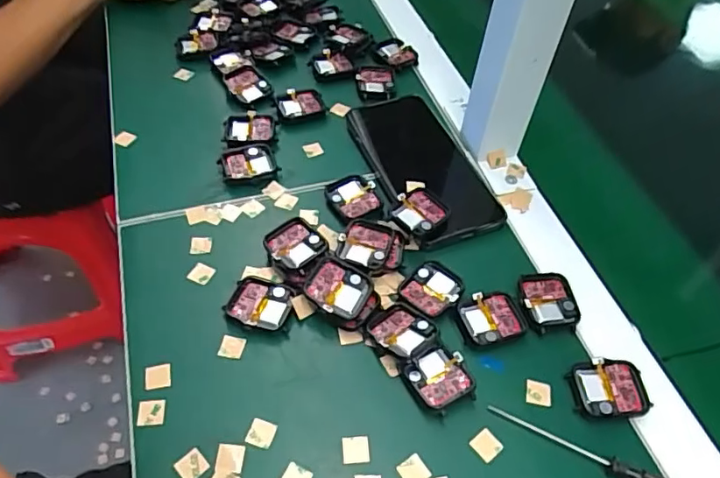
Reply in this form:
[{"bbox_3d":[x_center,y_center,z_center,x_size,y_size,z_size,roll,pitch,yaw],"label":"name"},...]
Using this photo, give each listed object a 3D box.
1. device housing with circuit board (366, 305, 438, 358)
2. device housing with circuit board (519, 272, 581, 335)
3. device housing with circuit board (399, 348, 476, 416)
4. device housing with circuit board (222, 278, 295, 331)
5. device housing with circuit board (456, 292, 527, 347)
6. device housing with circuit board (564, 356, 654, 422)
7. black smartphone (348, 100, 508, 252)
[{"bbox_3d":[0.029,0.060,0.374,0.042,0.009,0.033,35,59,23],"label":"device housing with circuit board"},{"bbox_3d":[0.135,0.044,0.394,0.038,0.004,0.045,-5,53,-6],"label":"device housing with circuit board"},{"bbox_3d":[0.052,0.089,0.356,0.036,0.011,0.039,-22,56,-18],"label":"device housing with circuit board"},{"bbox_3d":[-0.070,0.046,0.387,0.044,0.011,0.037,16,53,10],"label":"device housing with circuit board"},{"bbox_3d":[0.091,0.055,0.384,0.043,0.006,0.036,-9,53,-9],"label":"device housing with circuit board"},{"bbox_3d":[0.160,0.097,0.357,0.045,0.007,0.038,1,52,-1],"label":"device housing with circuit board"},{"bbox_3d":[0.055,-0.069,0.475,0.085,0.016,0.164,-17,55,-14],"label":"black smartphone"}]

